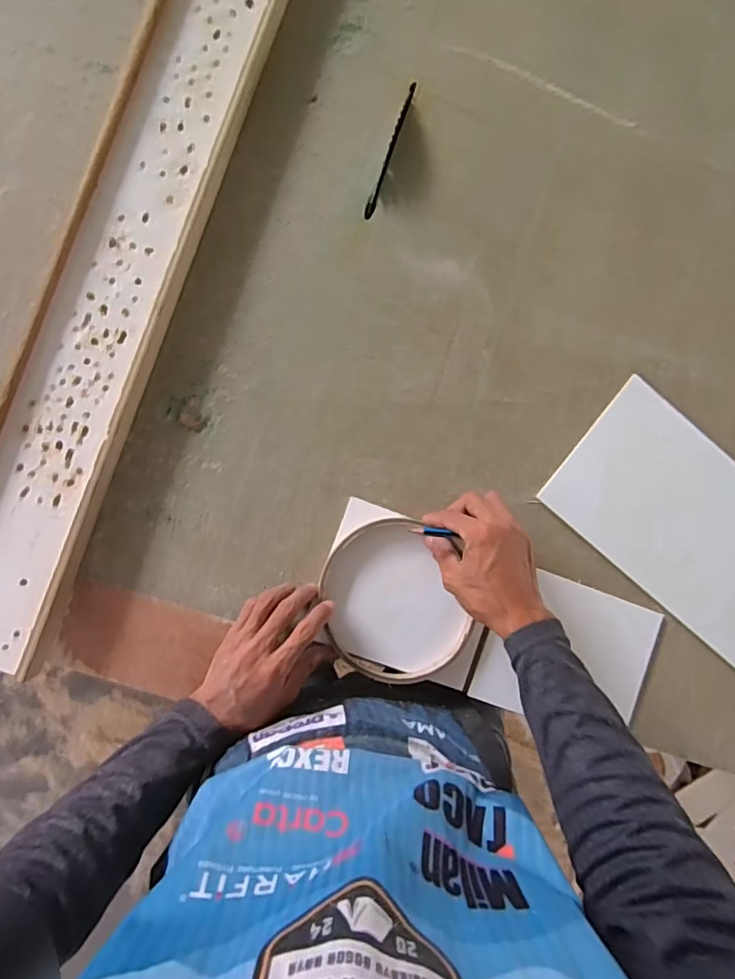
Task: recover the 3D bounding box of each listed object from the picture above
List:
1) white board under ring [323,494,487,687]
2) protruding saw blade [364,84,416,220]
[{"bbox_3d":[0.040,0.109,0.539,0.173,0.011,0.146,20,85,-4],"label":"white board under ring"},{"bbox_3d":[0.026,-0.361,0.549,0.008,0.016,0.155,19,87,-6],"label":"protruding saw blade"}]

